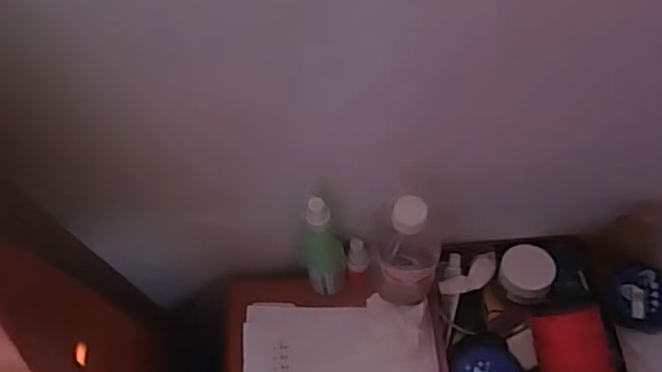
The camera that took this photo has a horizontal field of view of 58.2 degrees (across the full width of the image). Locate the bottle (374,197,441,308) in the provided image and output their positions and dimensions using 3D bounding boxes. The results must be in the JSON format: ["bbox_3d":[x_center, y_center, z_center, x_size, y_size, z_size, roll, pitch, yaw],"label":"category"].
[{"bbox_3d":[0.078,0.055,0.586,0.071,0.197,0.070,18,67,11],"label":"bottle"}]

